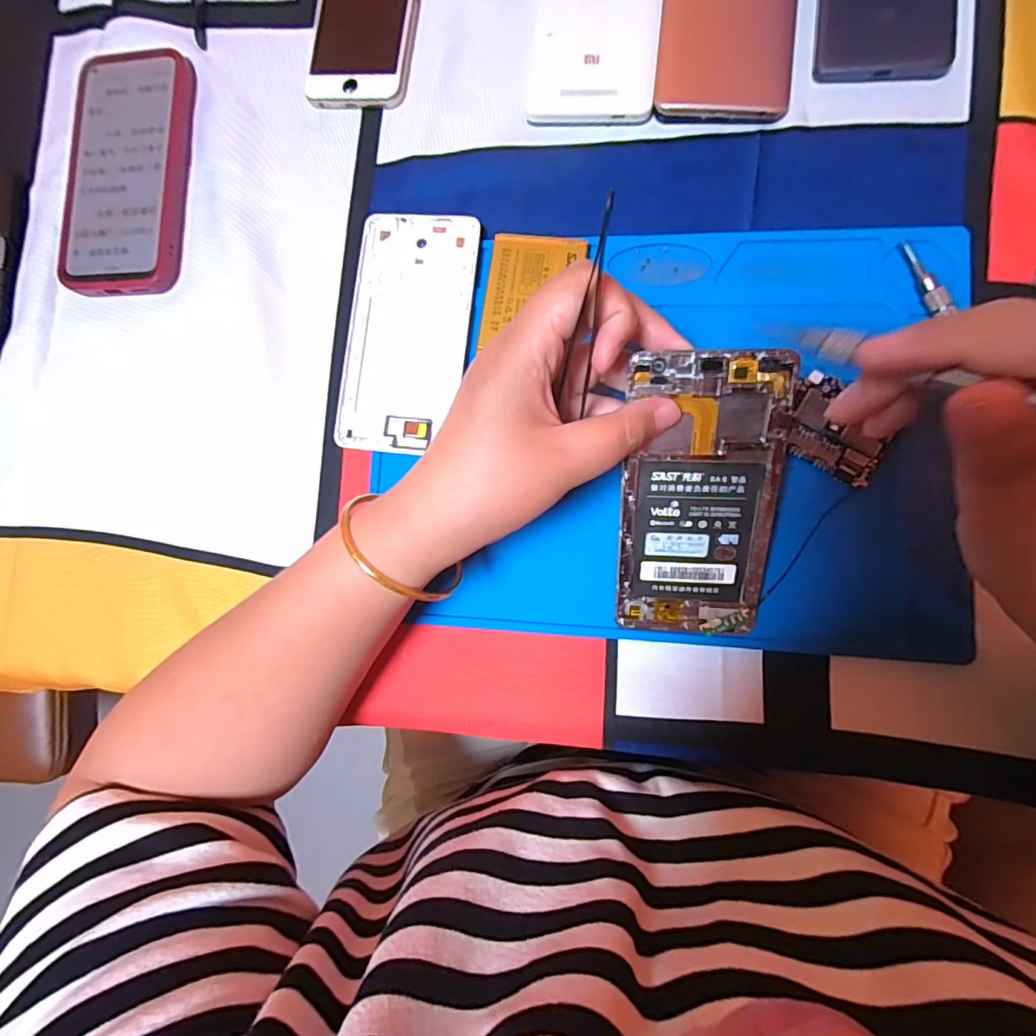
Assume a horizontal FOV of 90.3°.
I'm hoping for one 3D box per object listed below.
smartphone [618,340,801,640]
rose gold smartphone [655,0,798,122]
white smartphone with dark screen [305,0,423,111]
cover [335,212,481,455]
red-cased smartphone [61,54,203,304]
[{"bbox_3d":[0.085,-0.005,0.244,0.070,0.006,0.140,4,113,8],"label":"smartphone"},{"bbox_3d":[0.124,-0.305,0.299,0.075,0.006,0.155,7,87,8],"label":"rose gold smartphone"},{"bbox_3d":[-0.096,-0.328,0.328,0.066,0.010,0.132,6,87,8],"label":"white smartphone with dark screen"},{"bbox_3d":[-0.065,-0.110,0.307,0.073,0.007,0.141,6,86,8],"label":"cover"},{"bbox_3d":[-0.256,-0.226,0.339,0.080,0.011,0.161,2,86,8],"label":"red-cased smartphone"}]

